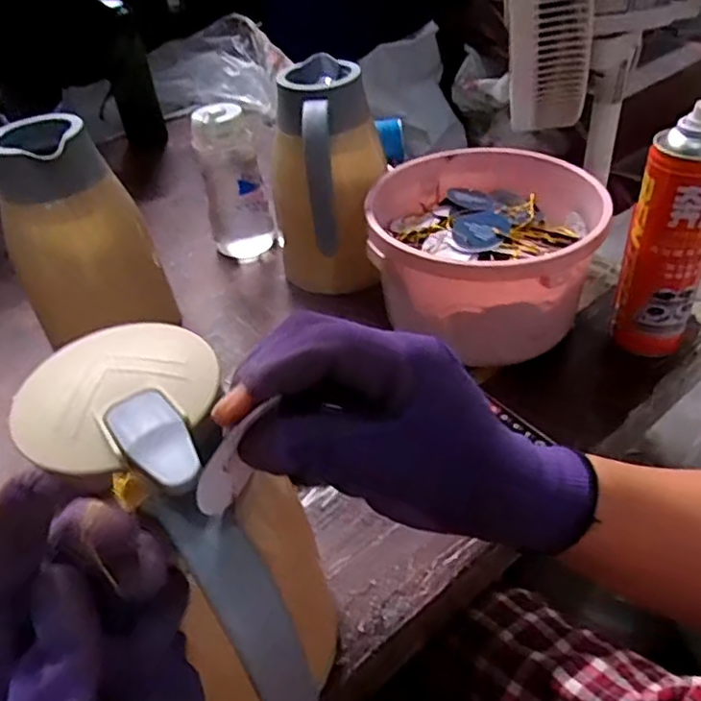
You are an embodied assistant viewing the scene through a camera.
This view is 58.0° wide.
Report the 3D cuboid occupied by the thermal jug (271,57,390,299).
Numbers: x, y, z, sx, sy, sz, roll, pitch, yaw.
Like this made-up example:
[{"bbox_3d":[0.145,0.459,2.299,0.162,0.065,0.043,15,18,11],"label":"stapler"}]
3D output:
[{"bbox_3d":[-0.023,-0.187,0.702,0.125,0.209,0.183,-9,42,-2],"label":"thermal jug"}]

